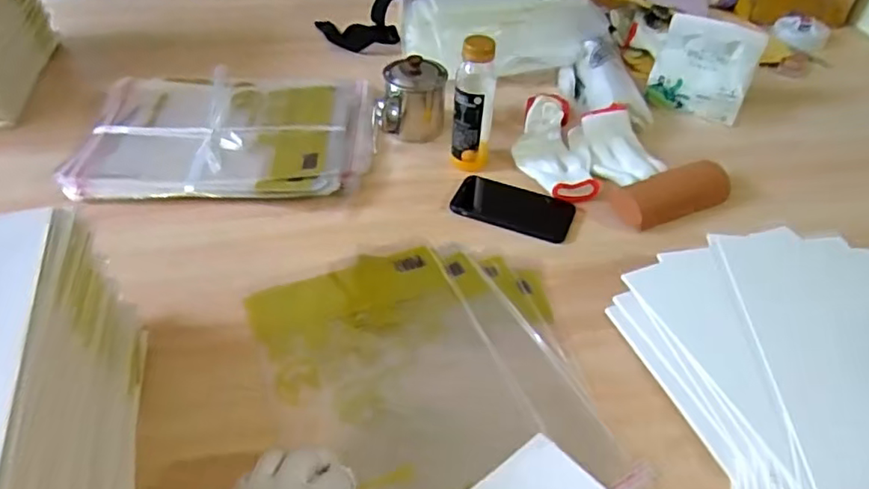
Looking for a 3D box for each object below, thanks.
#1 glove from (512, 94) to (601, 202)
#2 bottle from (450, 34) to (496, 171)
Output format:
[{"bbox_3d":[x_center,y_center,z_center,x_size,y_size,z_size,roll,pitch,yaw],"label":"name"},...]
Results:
[{"bbox_3d":[0.161,-0.148,0.826,0.094,0.038,0.209,-2,45,-4],"label":"glove"},{"bbox_3d":[0.050,-0.180,0.768,0.049,0.177,0.052,5,45,3],"label":"bottle"}]

